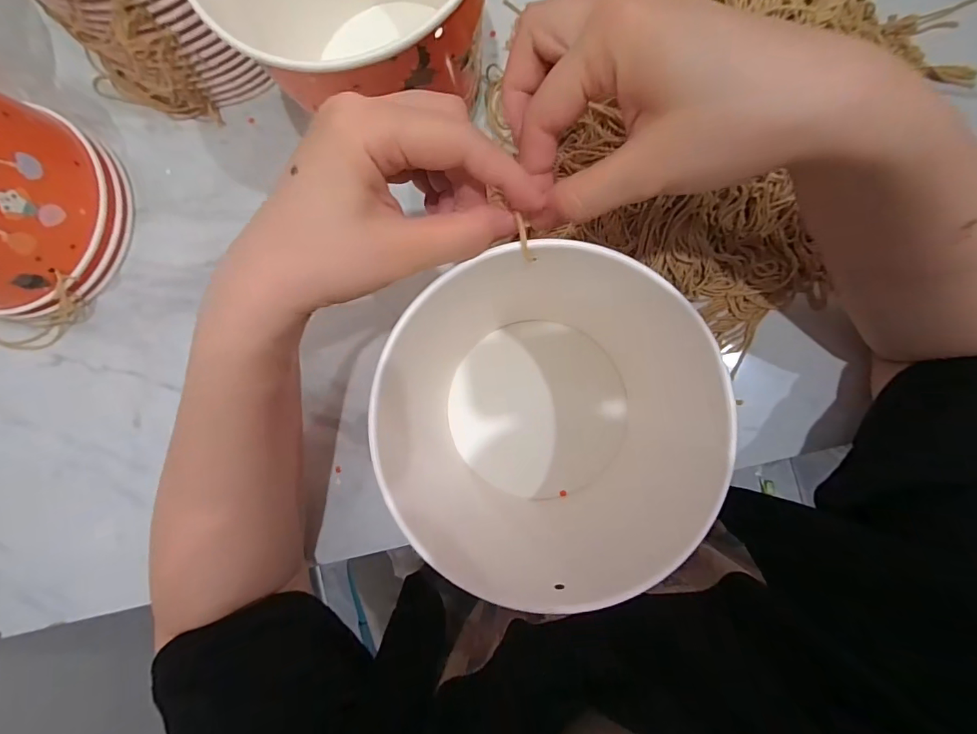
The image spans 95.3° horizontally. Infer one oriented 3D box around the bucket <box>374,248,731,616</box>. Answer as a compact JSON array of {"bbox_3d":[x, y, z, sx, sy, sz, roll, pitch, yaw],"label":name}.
[{"bbox_3d":[0.029,0.025,0.269,0.151,0.137,0.165,0,87,4],"label":"bucket"}]

